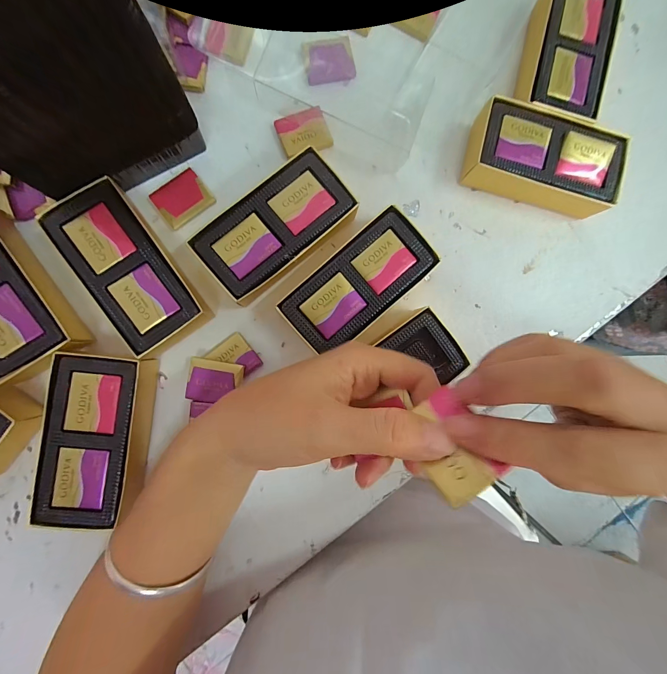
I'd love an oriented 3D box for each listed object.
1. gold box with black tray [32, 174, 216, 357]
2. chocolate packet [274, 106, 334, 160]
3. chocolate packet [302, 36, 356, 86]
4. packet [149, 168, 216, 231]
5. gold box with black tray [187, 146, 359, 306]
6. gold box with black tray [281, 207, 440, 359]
[{"bbox_3d":[-0.145,-0.047,0.226,0.054,0.031,0.116,-33,92,-5],"label":"gold box with black tray"},{"bbox_3d":[-0.023,-0.163,0.249,0.040,0.009,0.029,-18,91,-5],"label":"chocolate packet"},{"bbox_3d":[-0.004,-0.225,0.253,0.040,0.004,0.035,-14,90,-5],"label":"chocolate packet"},{"bbox_3d":[-0.118,-0.108,0.243,0.040,0.006,0.032,-38,92,-4],"label":"packet"},{"bbox_3d":[-0.042,-0.079,0.236,0.112,0.031,0.058,-40,92,-4],"label":"gold box with black tray"},{"bbox_3d":[0.018,-0.039,0.240,0.113,0.032,0.054,-41,93,-4],"label":"gold box with black tray"}]

